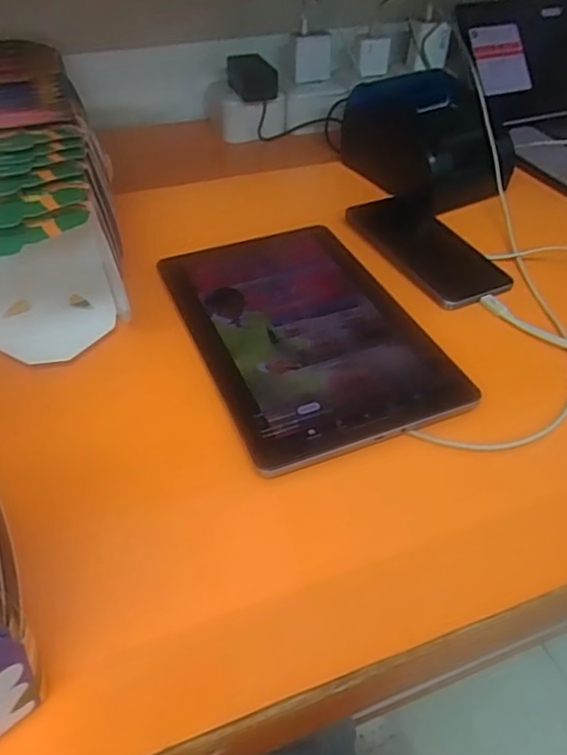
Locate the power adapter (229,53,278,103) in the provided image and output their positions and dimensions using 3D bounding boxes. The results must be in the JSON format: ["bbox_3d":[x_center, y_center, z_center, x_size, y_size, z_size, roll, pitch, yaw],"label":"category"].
[{"bbox_3d":[-0.037,-0.353,0.712,0.046,0.038,0.070,-12,45,-14],"label":"power adapter"}]

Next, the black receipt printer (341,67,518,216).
[{"bbox_3d":[0.150,-0.256,0.638,0.097,0.094,0.179,-22,48,-23],"label":"black receipt printer"}]

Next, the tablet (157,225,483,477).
[{"bbox_3d":[0.013,-0.042,0.475,0.162,0.014,0.247,-16,46,-18],"label":"tablet"}]

